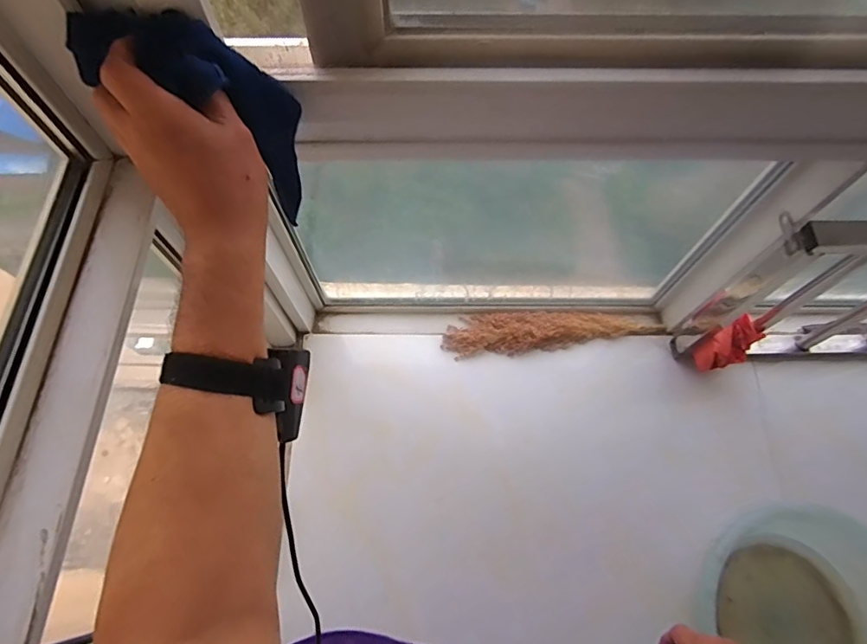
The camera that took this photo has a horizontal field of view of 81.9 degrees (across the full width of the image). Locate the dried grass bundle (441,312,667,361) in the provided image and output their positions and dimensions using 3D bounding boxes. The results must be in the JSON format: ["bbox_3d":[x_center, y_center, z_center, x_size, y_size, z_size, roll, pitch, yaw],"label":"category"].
[{"bbox_3d":[0.214,0.009,0.884,0.386,0.033,0.076,-5,67,-3],"label":"dried grass bundle"}]

